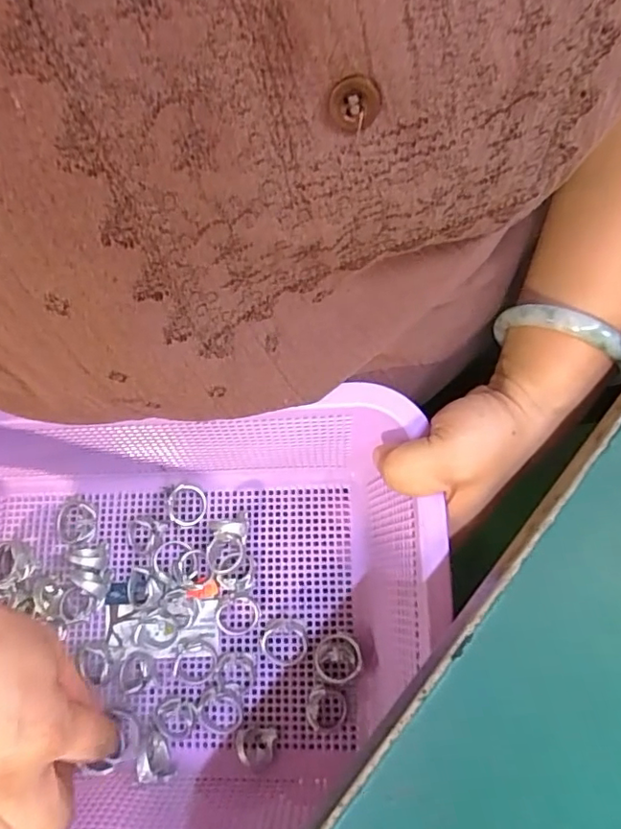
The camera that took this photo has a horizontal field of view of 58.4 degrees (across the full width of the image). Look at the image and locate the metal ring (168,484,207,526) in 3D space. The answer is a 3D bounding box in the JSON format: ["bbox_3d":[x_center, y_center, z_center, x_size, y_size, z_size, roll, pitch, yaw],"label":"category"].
[{"bbox_3d":[-0.076,0.055,0.338,0.024,0.007,0.025,1,78,-3],"label":"metal ring"}]

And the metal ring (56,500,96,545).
[{"bbox_3d":[-0.144,0.066,0.339,0.026,0.007,0.027,-13,75,-5],"label":"metal ring"}]

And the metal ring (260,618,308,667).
[{"bbox_3d":[-0.015,0.129,0.315,0.026,0.005,0.025,0,74,-1],"label":"metal ring"}]

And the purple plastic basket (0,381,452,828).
[{"bbox_3d":[-0.088,0.110,0.285,0.286,0.095,0.216,1,74,-1],"label":"purple plastic basket"}]

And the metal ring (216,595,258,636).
[{"bbox_3d":[-0.043,0.116,0.321,0.024,0.005,0.022,0,74,-1],"label":"metal ring"}]

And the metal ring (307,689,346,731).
[{"bbox_3d":[0.008,0.160,0.302,0.021,0.007,0.021,0,74,-1],"label":"metal ring"}]

